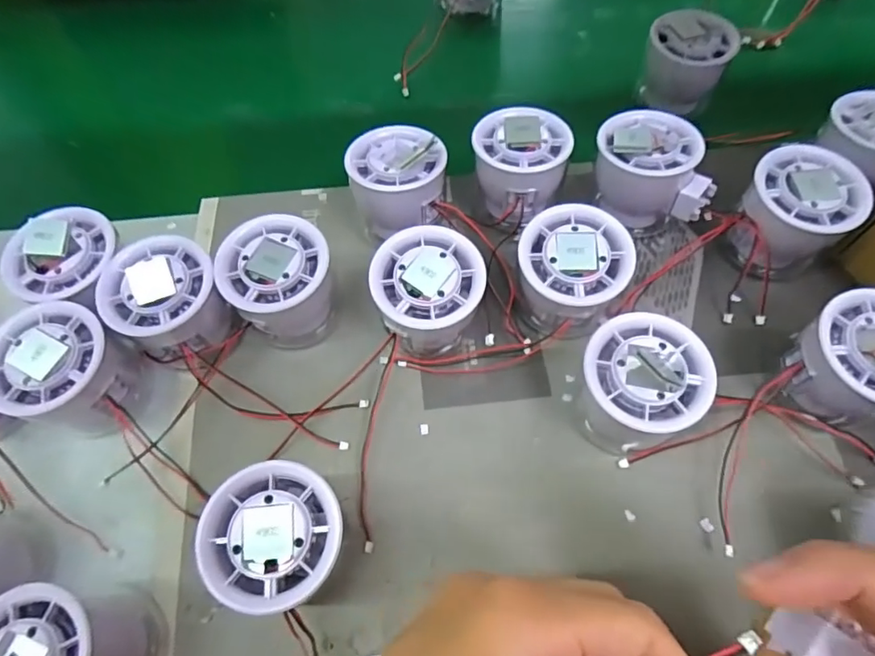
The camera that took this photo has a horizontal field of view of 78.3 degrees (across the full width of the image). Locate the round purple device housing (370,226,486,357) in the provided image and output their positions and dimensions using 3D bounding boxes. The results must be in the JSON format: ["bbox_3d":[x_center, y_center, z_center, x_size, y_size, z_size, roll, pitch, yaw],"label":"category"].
[{"bbox_3d":[-0.004,-0.015,0.292,0.055,0.059,0.053,-1,63,2],"label":"round purple device housing"}]

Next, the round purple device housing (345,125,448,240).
[{"bbox_3d":[-0.021,-0.081,0.326,0.056,0.057,0.053,-1,63,2],"label":"round purple device housing"}]

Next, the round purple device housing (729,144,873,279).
[{"bbox_3d":[0.197,-0.060,0.306,0.060,0.056,0.054,-37,68,-16],"label":"round purple device housing"}]

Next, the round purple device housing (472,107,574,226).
[{"bbox_3d":[0.050,-0.098,0.326,0.056,0.047,0.058,1,63,3],"label":"round purple device housing"}]

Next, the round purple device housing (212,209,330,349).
[{"bbox_3d":[-0.085,-0.023,0.299,0.054,0.059,0.054,-1,63,2],"label":"round purple device housing"}]

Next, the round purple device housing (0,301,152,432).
[{"bbox_3d":[-0.186,0.024,0.275,0.056,0.054,0.054,-1,63,2],"label":"round purple device housing"}]

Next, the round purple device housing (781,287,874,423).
[{"bbox_3d":[0.206,0.019,0.267,0.056,0.054,0.055,-1,63,2],"label":"round purple device housing"}]

